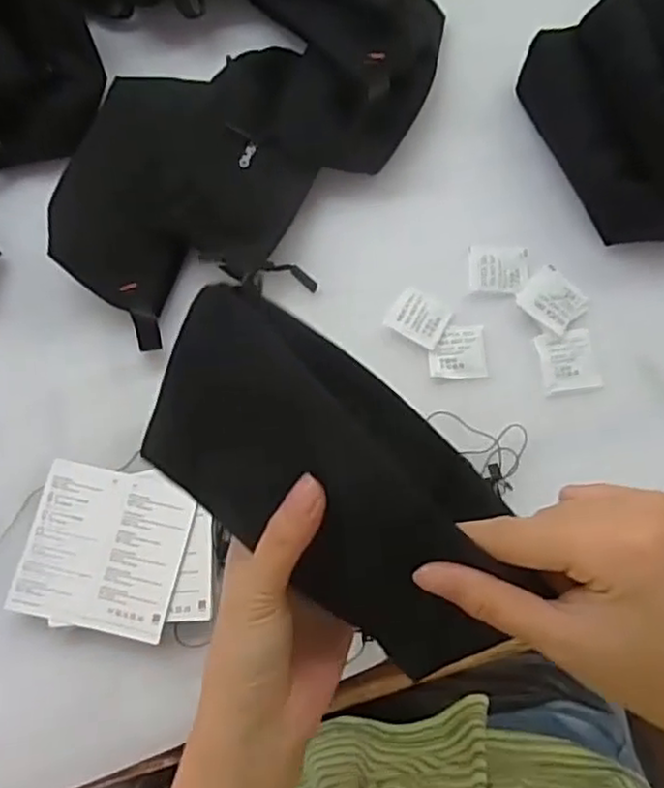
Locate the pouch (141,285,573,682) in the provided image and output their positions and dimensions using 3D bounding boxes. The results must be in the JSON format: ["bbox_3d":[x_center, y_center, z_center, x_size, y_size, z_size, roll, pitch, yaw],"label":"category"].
[{"bbox_3d":[0.005,0.039,0.286,0.172,0.011,0.085,40,94,-7],"label":"pouch"}]

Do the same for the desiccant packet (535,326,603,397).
[{"bbox_3d":[0.163,-0.022,0.475,0.039,0.005,0.043,-9,73,-1],"label":"desiccant packet"}]

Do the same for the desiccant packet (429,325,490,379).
[{"bbox_3d":[0.087,-0.030,0.479,0.039,0.004,0.038,-2,73,1],"label":"desiccant packet"}]

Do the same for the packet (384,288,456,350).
[{"bbox_3d":[0.062,-0.054,0.486,0.040,0.004,0.036,33,76,11],"label":"packet"}]

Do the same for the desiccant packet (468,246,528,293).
[{"bbox_3d":[0.120,-0.090,0.498,0.041,0.004,0.037,2,73,2],"label":"desiccant packet"}]

